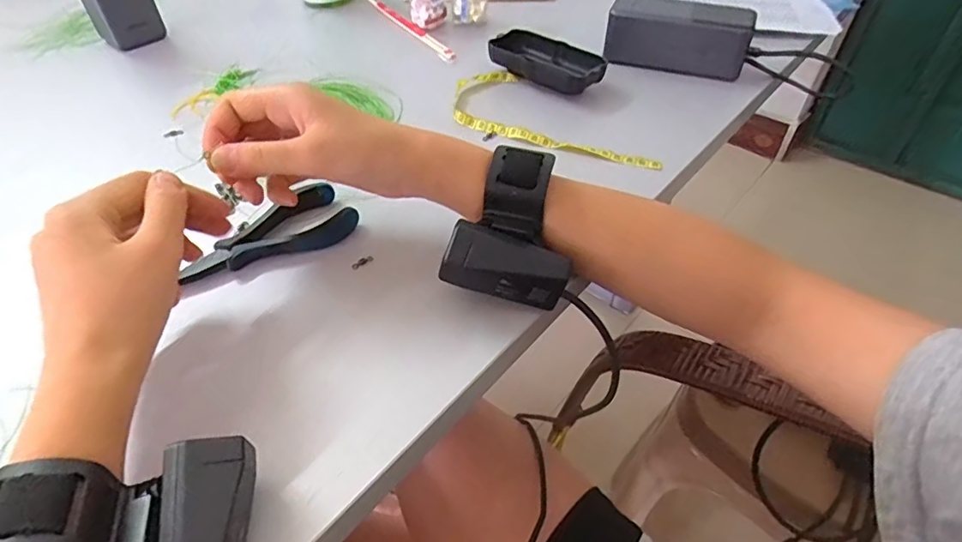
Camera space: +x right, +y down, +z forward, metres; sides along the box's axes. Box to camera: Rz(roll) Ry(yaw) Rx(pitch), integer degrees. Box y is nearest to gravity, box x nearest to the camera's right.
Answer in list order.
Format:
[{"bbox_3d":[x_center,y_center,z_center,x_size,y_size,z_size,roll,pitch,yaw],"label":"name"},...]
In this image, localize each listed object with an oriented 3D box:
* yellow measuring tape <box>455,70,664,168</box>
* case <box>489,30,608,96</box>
[{"bbox_3d":[0.063,-0.132,0.463,0.192,0.014,0.085,20,49,20],"label":"yellow measuring tape"},{"bbox_3d":[0.059,-0.190,0.503,0.113,0.030,0.046,31,53,27],"label":"case"}]

